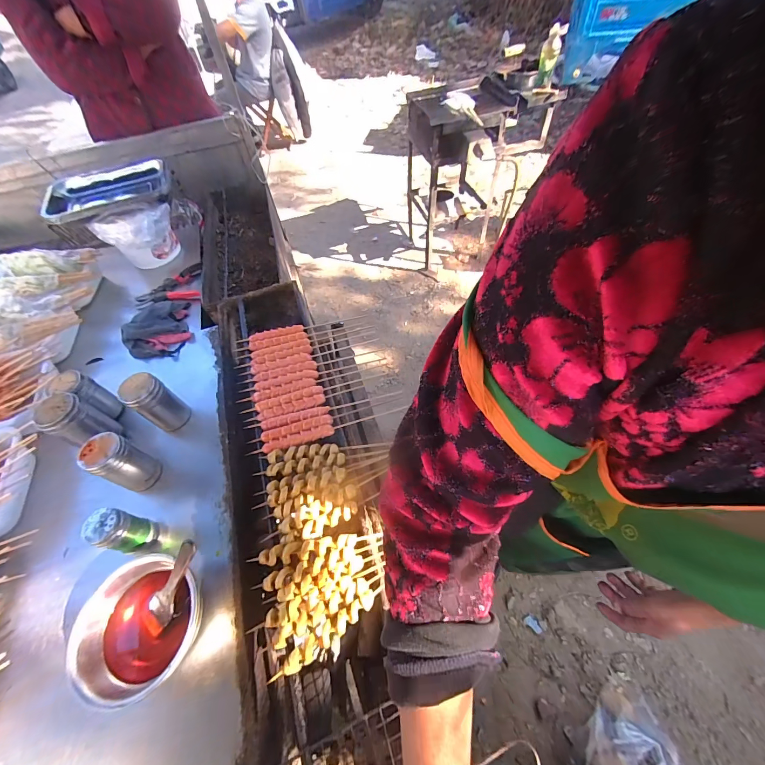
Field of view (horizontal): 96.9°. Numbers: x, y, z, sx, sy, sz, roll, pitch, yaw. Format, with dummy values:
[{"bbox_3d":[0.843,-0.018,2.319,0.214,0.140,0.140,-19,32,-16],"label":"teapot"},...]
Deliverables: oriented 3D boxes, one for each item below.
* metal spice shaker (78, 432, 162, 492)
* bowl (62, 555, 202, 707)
[{"bbox_3d":[-0.437,0.136,0.573,0.060,0.108,0.060,23,61,18],"label":"metal spice shaker"},{"bbox_3d":[-0.314,0.320,0.454,0.140,0.066,0.157,0,57,4],"label":"bowl"}]

